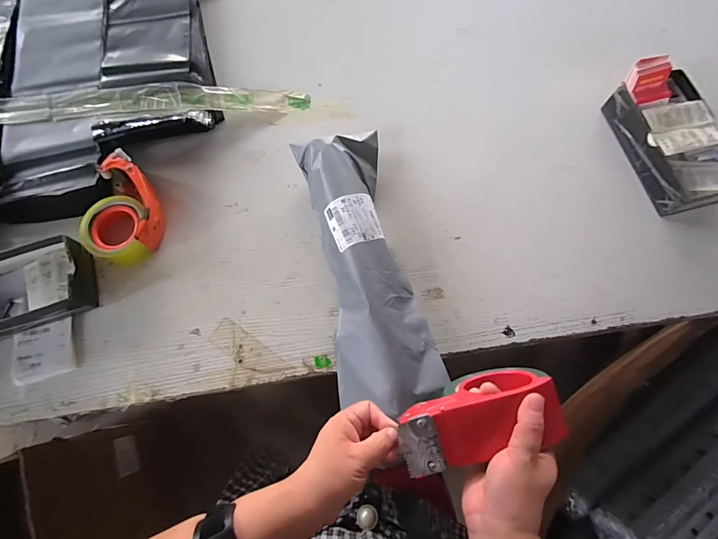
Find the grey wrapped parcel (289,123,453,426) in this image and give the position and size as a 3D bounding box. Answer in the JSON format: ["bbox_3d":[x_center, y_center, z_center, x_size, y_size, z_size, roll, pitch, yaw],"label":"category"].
[{"bbox_3d":[0.006,-0.015,0.512,0.128,0.054,0.397,-13,72,-2],"label":"grey wrapped parcel"}]

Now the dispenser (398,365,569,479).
[{"bbox_3d":[0.117,0.149,0.377,0.161,0.102,0.068,-21,89,2],"label":"dispenser"}]

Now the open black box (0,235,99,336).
[{"bbox_3d":[-0.506,0.035,0.524,0.235,0.055,0.119,-20,73,-4],"label":"open black box"}]

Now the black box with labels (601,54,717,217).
[{"bbox_3d":[0.495,-0.209,0.564,0.112,0.088,0.226,-17,73,-3],"label":"black box with labels"}]

